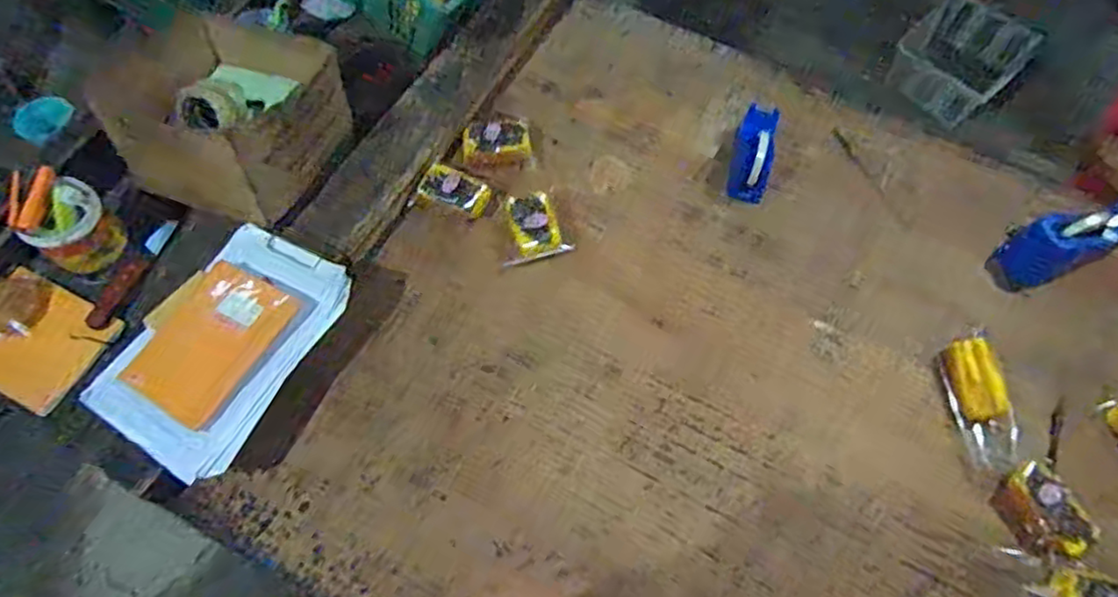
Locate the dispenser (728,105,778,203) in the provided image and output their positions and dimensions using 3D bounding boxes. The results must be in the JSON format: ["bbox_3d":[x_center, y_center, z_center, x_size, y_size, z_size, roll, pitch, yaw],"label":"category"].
[{"bbox_3d":[0.349,-0.266,1.155,0.072,0.102,0.161,11,62,3],"label":"dispenser"}]

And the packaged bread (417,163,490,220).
[{"bbox_3d":[-0.171,-0.178,1.097,0.111,0.032,0.073,21,63,8],"label":"packaged bread"}]

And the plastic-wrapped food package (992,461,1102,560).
[{"bbox_3d":[0.662,0.294,0.905,0.095,0.042,0.124,-22,66,-14],"label":"plastic-wrapped food package"}]

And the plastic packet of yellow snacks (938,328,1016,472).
[{"bbox_3d":[0.628,0.153,0.977,0.082,0.042,0.200,-3,63,-4],"label":"plastic packet of yellow snacks"}]

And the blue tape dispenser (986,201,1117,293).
[{"bbox_3d":[0.840,-0.093,1.086,0.180,0.110,0.087,-17,66,-11],"label":"blue tape dispenser"}]

